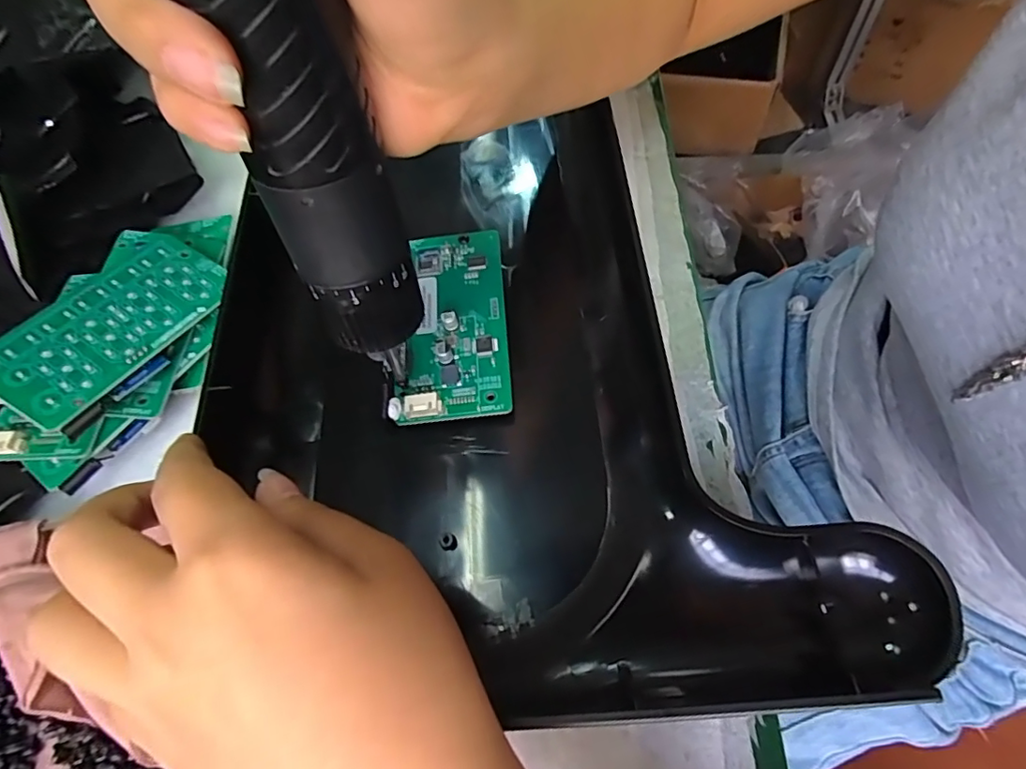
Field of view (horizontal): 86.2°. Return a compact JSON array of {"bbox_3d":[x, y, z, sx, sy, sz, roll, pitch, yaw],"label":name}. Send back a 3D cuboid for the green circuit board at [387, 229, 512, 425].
[{"bbox_3d":[-0.026,-0.029,0.234,0.046,0.009,0.093,-6,62,4],"label":"green circuit board"}]

